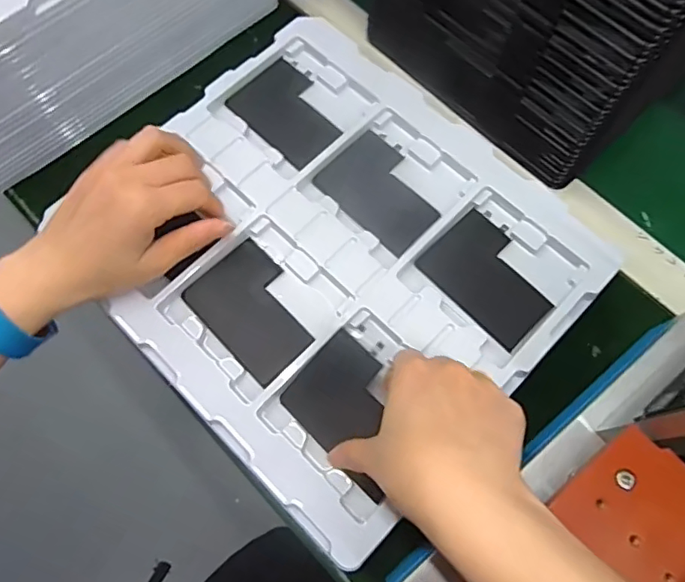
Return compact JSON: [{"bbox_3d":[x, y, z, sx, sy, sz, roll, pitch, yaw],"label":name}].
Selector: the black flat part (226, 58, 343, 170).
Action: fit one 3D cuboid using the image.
[{"bbox_3d":[-0.040,-0.140,0.424,0.090,0.009,0.063,43,75,13],"label":"black flat part"}]

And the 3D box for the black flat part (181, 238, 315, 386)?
[{"bbox_3d":[-0.059,0.013,0.370,0.063,0.008,0.089,-42,76,-14],"label":"black flat part"}]

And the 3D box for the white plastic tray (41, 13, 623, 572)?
[{"bbox_3d":[-0.011,-0.036,0.378,0.274,0.026,0.311,-43,76,-14],"label":"white plastic tray"}]

